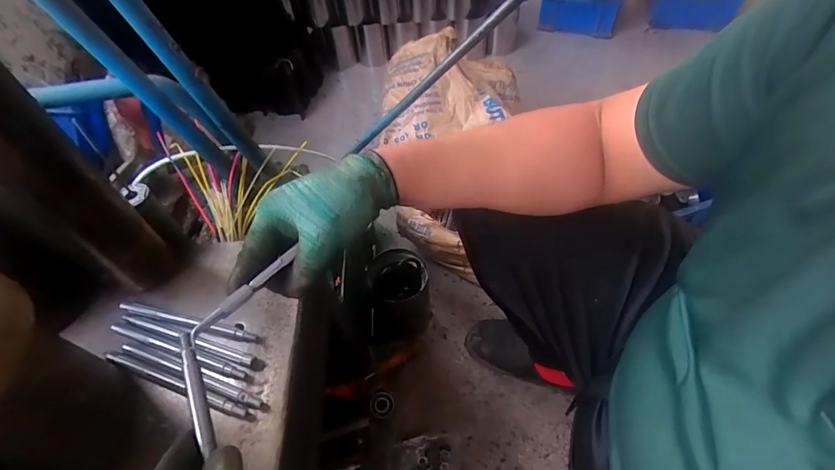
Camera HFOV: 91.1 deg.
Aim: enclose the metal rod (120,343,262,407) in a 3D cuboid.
[{"bbox_3d":[-0.224,0.135,0.401,0.162,0.011,0.010,15,55,15],"label":"metal rod"}]

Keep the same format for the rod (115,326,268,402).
[{"bbox_3d":[-0.244,0.113,0.409,0.162,0.013,0.010,14,55,15],"label":"rod"}]

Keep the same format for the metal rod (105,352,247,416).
[{"bbox_3d":[-0.233,0.140,0.391,0.162,0.007,0.008,14,55,15],"label":"metal rod"}]

